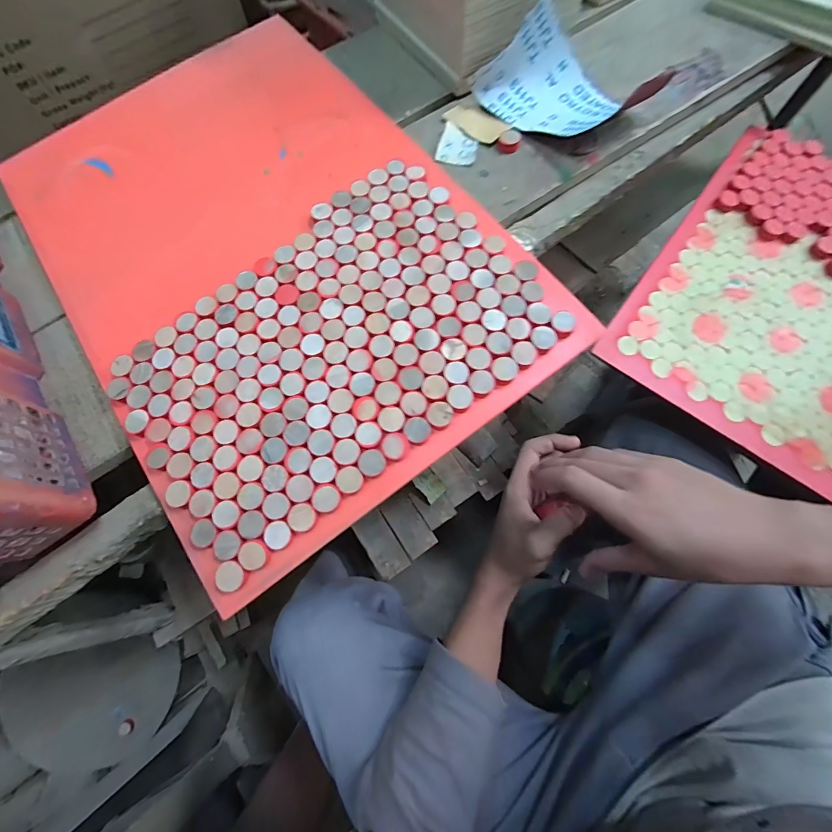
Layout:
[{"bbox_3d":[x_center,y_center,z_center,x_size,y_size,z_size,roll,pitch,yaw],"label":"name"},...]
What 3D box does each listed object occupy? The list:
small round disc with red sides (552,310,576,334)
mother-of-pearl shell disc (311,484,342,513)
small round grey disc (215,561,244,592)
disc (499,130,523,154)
[{"bbox_3d":[0.130,-0.083,0.336,0.021,0.005,0.019,4,87,-2],"label":"small round disc with red sides"},{"bbox_3d":[-0.072,0.066,0.305,0.022,0.007,0.021,-1,71,2],"label":"mother-of-pearl shell disc"},{"bbox_3d":[-0.144,0.124,0.294,0.021,0.008,0.021,-1,71,2],"label":"small round grey disc"},{"bbox_3d":[0.101,-0.296,0.408,0.023,0.007,0.026,11,71,6],"label":"disc"}]

